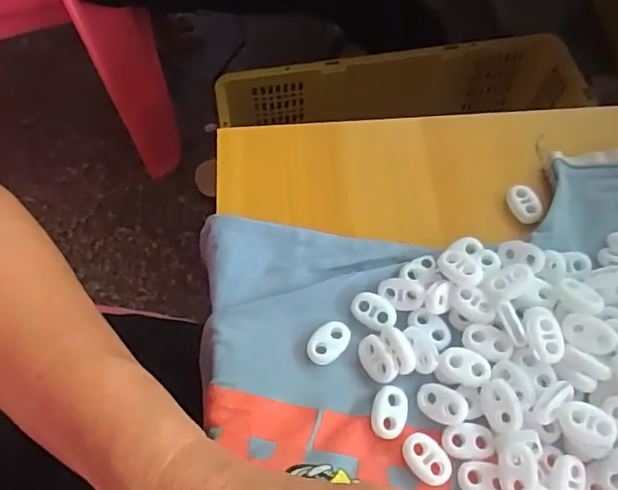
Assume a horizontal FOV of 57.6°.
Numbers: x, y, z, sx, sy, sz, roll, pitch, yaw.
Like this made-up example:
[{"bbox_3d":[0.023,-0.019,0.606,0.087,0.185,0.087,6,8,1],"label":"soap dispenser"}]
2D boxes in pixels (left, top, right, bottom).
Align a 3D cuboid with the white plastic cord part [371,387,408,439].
[{"bbox_3d":[0.036,0.074,0.250,0.015,0.004,0.022,14,64,8],"label":"white plastic cord part"}]

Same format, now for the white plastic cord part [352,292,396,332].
[{"bbox_3d":[0.031,0.031,0.270,0.022,0.004,0.014,30,67,15],"label":"white plastic cord part"}]

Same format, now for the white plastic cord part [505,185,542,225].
[{"bbox_3d":[0.115,-0.021,0.301,0.014,0.010,0.020,-11,63,-4],"label":"white plastic cord part"}]

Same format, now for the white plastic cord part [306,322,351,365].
[{"bbox_3d":[0.009,0.046,0.266,0.015,0.006,0.023,38,70,18],"label":"white plastic cord part"}]

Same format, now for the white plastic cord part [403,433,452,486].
[{"bbox_3d":[0.051,0.091,0.240,0.016,0.004,0.023,-41,69,-18],"label":"white plastic cord part"}]

